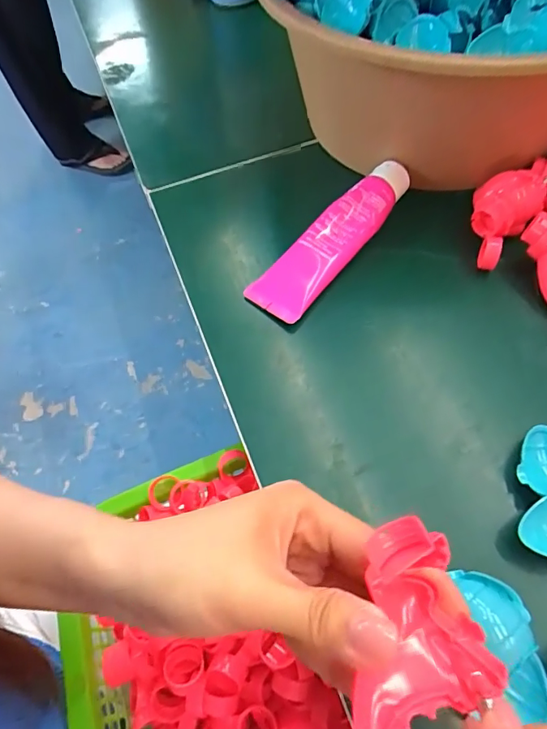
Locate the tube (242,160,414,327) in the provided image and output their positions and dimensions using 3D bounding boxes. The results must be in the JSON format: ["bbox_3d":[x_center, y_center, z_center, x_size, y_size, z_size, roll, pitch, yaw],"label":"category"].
[{"bbox_3d":[0.048,-0.107,0.378,0.045,0.025,0.170,32,67,21],"label":"tube"}]

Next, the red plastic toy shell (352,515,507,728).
[{"bbox_3d":[0.044,0.096,0.165,0.056,0.035,0.060,-26,60,-10],"label":"red plastic toy shell"}]

